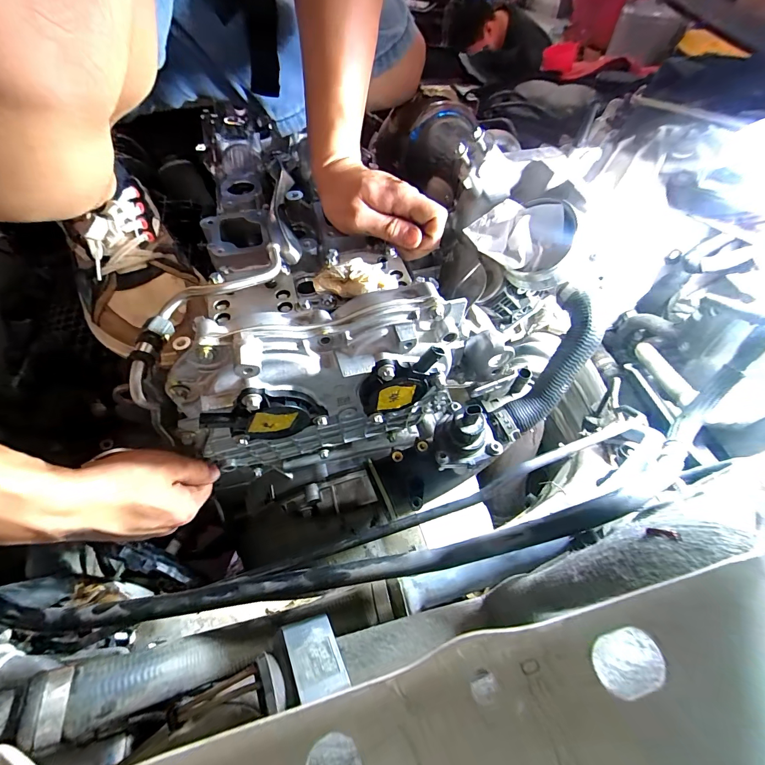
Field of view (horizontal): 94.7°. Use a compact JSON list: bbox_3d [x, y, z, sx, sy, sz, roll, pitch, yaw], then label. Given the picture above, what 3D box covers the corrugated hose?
[{"bbox_3d":[0.155,-0.018,0.315,0.043,0.027,0.131,26,97,18],"label":"corrugated hose"}]

